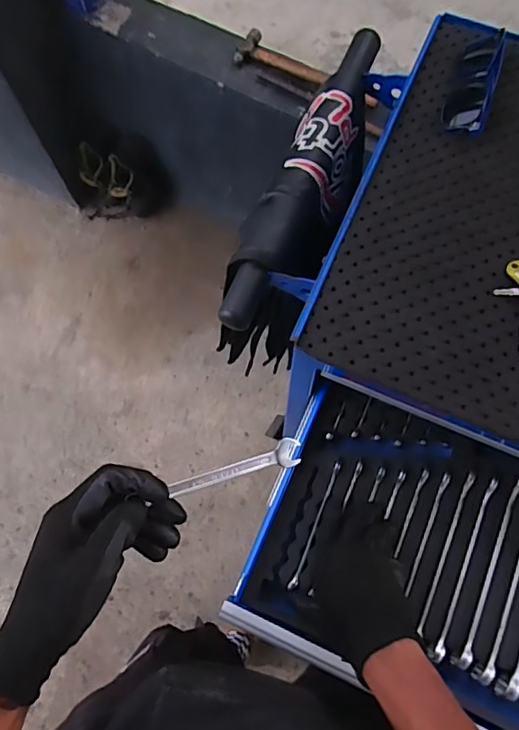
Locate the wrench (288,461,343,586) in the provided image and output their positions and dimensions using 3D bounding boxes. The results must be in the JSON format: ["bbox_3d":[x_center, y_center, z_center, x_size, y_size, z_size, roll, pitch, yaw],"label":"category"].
[{"bbox_3d":[0.067,0.189,0.617,0.009,0.015,0.156,22,75,7],"label":"wrench"}]

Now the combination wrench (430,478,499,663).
[{"bbox_3d":[0.238,0.232,0.597,0.012,0.018,0.212,23,75,7],"label":"combination wrench"}]

